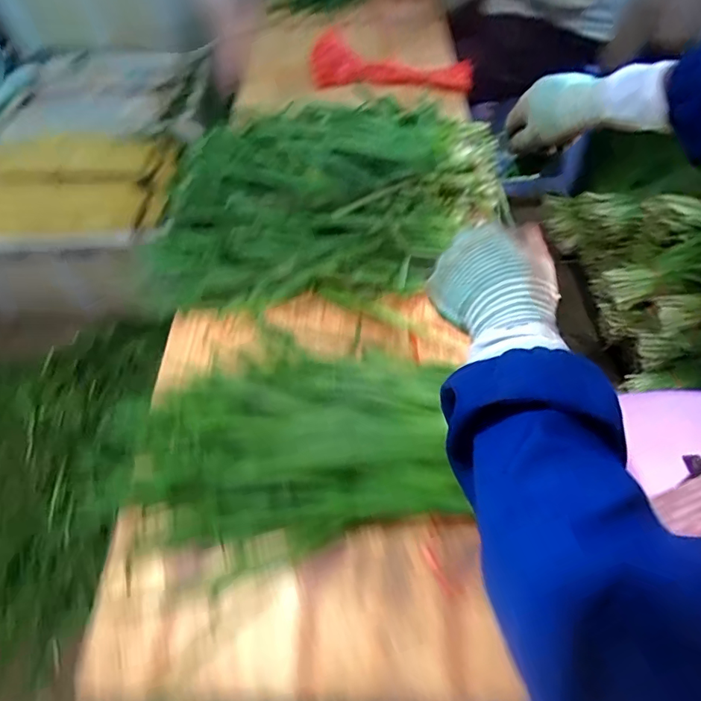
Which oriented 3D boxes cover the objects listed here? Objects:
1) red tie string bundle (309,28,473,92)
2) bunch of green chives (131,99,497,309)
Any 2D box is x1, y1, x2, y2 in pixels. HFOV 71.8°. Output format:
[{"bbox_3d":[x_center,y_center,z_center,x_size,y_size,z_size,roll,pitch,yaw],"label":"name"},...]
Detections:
[{"bbox_3d":[0.080,-0.579,0.973,0.316,0.102,0.110,-10,53,-4],"label":"red tie string bundle"},{"bbox_3d":[-0.028,-0.242,0.712,0.501,0.104,0.376,-7,53,-2],"label":"bunch of green chives"}]

